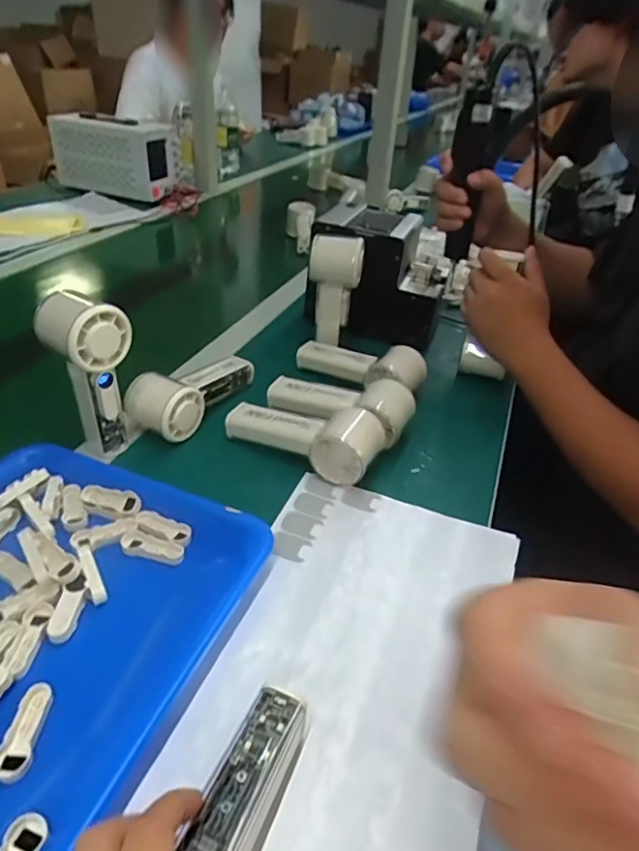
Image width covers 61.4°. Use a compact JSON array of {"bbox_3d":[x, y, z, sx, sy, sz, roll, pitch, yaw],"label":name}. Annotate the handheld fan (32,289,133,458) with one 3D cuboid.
[{"bbox_3d":[-0.201,-0.045,0.482,0.054,0.143,0.055,30,45,33],"label":"handheld fan"}]

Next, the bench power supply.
[{"bbox_3d":[-0.471,-0.631,1.261,0.259,0.158,0.143,16,38,16],"label":"bench power supply"}]

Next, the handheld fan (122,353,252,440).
[{"bbox_3d":[-0.139,-0.044,0.578,0.067,0.049,0.147,19,39,20],"label":"handheld fan"}]

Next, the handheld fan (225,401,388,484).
[{"bbox_3d":[-0.014,0.005,0.531,0.156,0.054,0.061,20,39,21],"label":"handheld fan"}]

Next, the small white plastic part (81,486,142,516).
[{"bbox_3d":[-0.175,0.064,0.450,0.050,0.015,0.018,9,36,7],"label":"small white plastic part"}]

